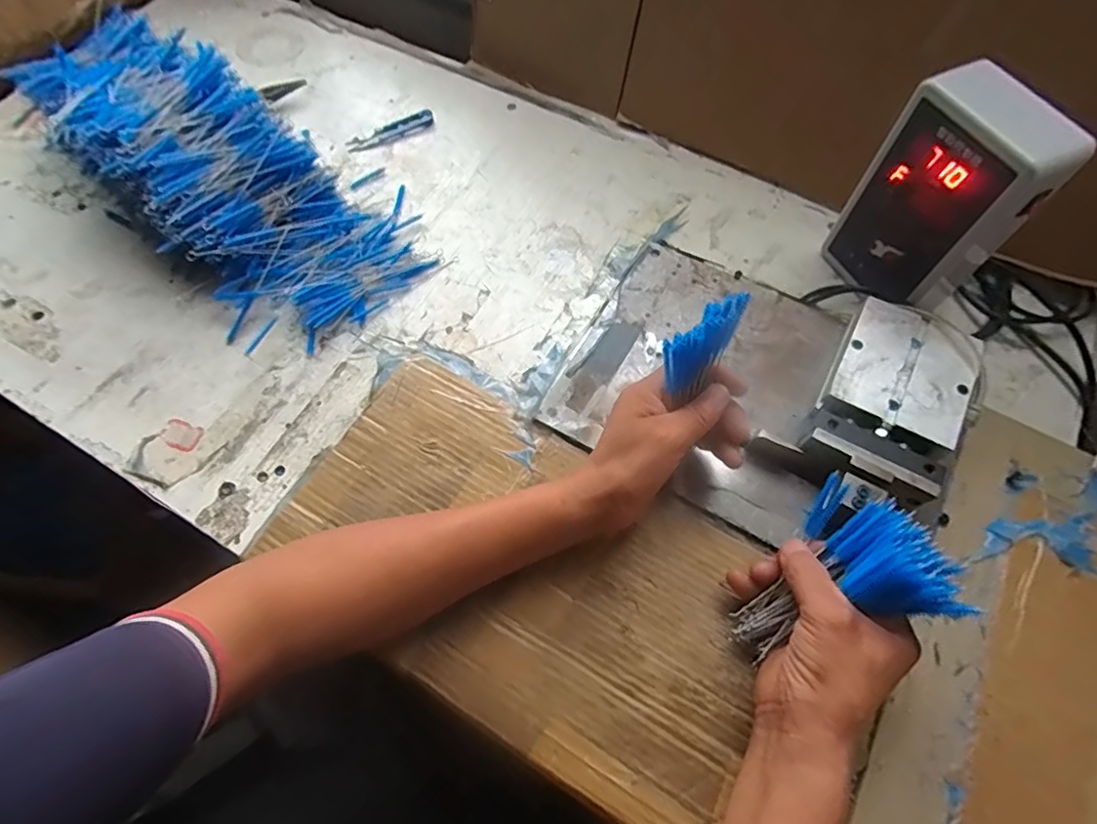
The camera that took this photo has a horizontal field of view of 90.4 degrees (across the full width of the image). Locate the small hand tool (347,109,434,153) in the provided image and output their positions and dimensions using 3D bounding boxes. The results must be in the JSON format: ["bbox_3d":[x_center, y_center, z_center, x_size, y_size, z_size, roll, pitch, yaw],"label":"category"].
[{"bbox_3d":[-0.181,-0.324,0.629,0.105,0.007,0.024,-27,66,-12],"label":"small hand tool"}]

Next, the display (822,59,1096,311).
[{"bbox_3d":[0.312,-0.165,0.448,0.054,0.186,0.110,-25,65,-11],"label":"display"}]

